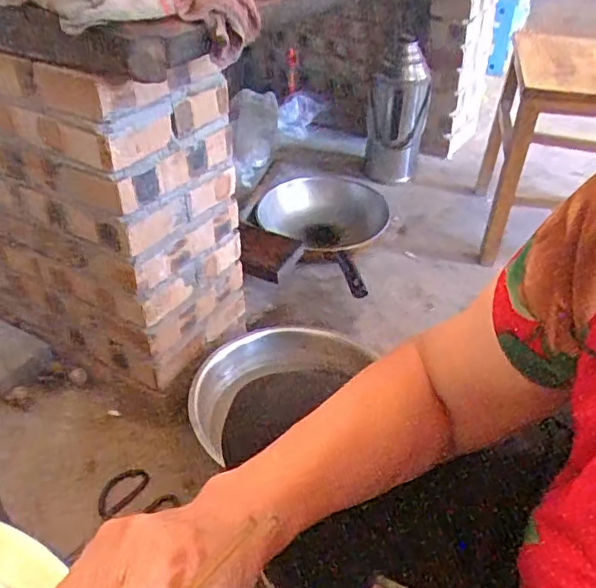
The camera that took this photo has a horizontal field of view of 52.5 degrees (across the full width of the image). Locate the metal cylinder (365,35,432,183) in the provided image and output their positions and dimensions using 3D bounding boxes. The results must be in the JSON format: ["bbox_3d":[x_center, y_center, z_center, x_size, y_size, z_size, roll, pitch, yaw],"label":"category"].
[{"bbox_3d":[0.274,-0.497,1.660,0.158,0.340,0.151,7,38,9],"label":"metal cylinder"}]

